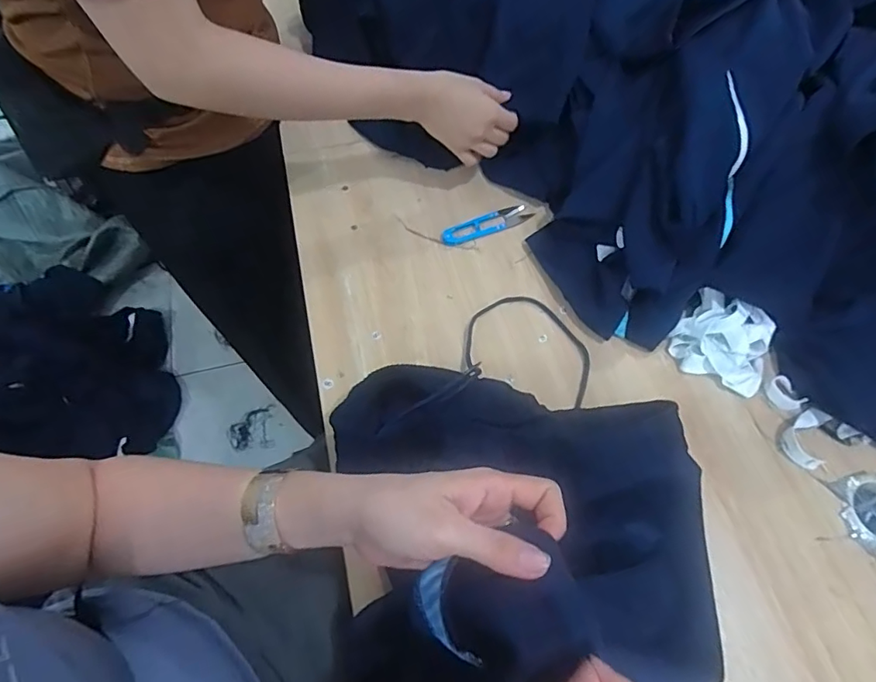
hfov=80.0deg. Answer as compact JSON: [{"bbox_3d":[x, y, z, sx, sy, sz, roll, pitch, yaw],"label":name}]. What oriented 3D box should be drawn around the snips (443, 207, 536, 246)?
[{"bbox_3d":[0.060,-0.144,0.652,0.114,0.005,0.029,-22,65,-11],"label":"snips"}]

